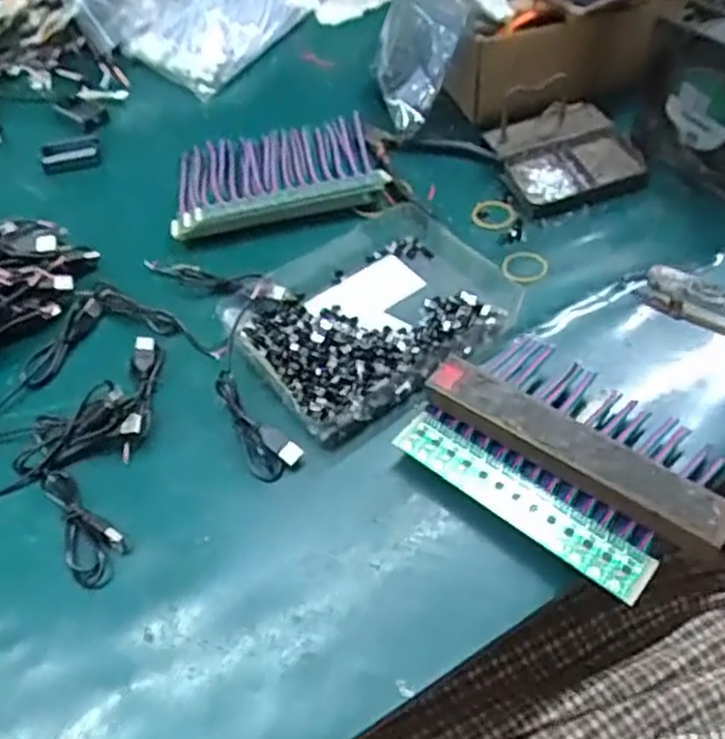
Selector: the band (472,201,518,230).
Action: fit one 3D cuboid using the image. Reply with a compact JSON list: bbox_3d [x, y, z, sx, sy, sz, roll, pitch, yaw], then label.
[{"bbox_3d":[0.112,-0.132,0.630,0.037,0.006,0.032,4,52,5],"label":"band"}]

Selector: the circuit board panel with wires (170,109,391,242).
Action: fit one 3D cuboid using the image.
[{"bbox_3d":[-0.080,-0.177,0.661,0.177,0.030,0.128,-12,53,-7],"label":"circuit board panel with wires"}]

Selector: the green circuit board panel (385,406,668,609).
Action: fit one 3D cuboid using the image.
[{"bbox_3d":[0.092,0.077,0.442,0.164,0.007,0.031,32,65,26],"label":"green circuit board panel"}]

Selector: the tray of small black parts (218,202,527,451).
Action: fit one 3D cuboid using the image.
[{"bbox_3d":[0.003,-0.045,0.556,0.191,0.029,0.158,-36,59,-24],"label":"tray of small black parts"}]

